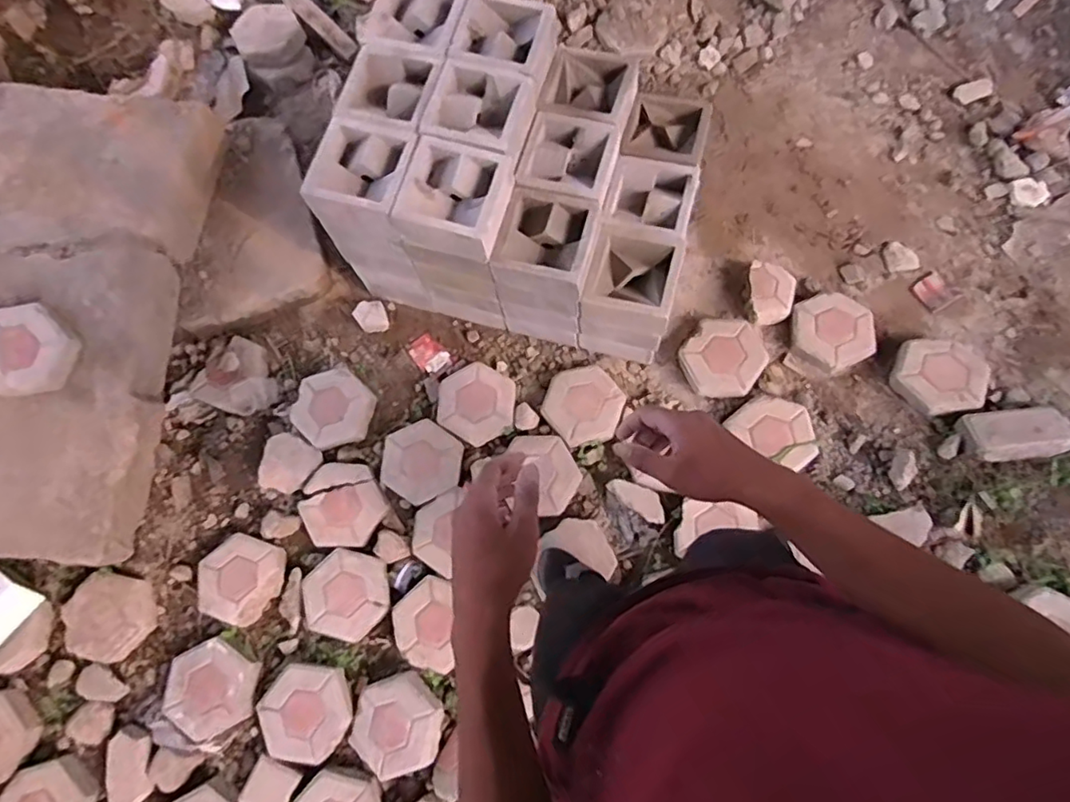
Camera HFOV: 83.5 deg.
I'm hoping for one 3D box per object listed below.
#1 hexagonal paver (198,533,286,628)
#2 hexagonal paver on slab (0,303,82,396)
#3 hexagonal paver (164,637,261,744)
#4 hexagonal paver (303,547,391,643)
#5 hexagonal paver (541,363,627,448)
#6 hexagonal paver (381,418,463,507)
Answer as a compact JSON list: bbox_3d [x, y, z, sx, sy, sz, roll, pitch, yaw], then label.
[{"bbox_3d":[-0.744,0.444,1.503,0.210,0.046,0.207,24,79,5],"label":"hexagonal paver"},{"bbox_3d":[-1.200,-0.119,1.402,0.204,0.038,0.211,-36,99,-14],"label":"hexagonal paver on slab"},{"bbox_3d":[-0.775,0.687,1.435,0.222,0.052,0.212,-28,74,-4],"label":"hexagonal paver"},{"bbox_3d":[-0.466,0.478,1.477,0.221,0.042,0.206,15,76,8],"label":"hexagonal paver"},{"bbox_3d":[0.128,0.009,1.571,0.215,0.039,0.206,-10,78,-2],"label":"hexagonal paver"},{"bbox_3d":[-0.299,0.160,1.587,0.210,0.037,0.195,-26,79,-5],"label":"hexagonal paver"}]

